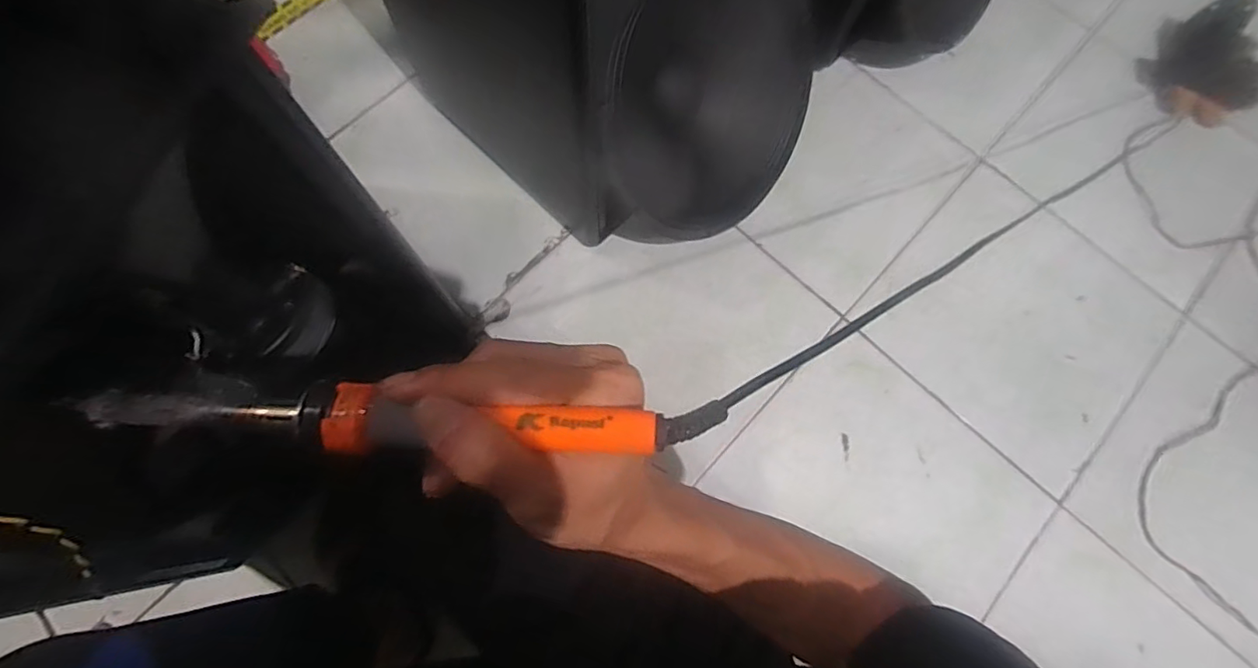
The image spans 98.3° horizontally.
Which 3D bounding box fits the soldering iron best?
[{"bbox_3d":[-0.078,0.031,0.197,0.225,0.018,0.023,2,75,-1],"label":"soldering iron"}]

